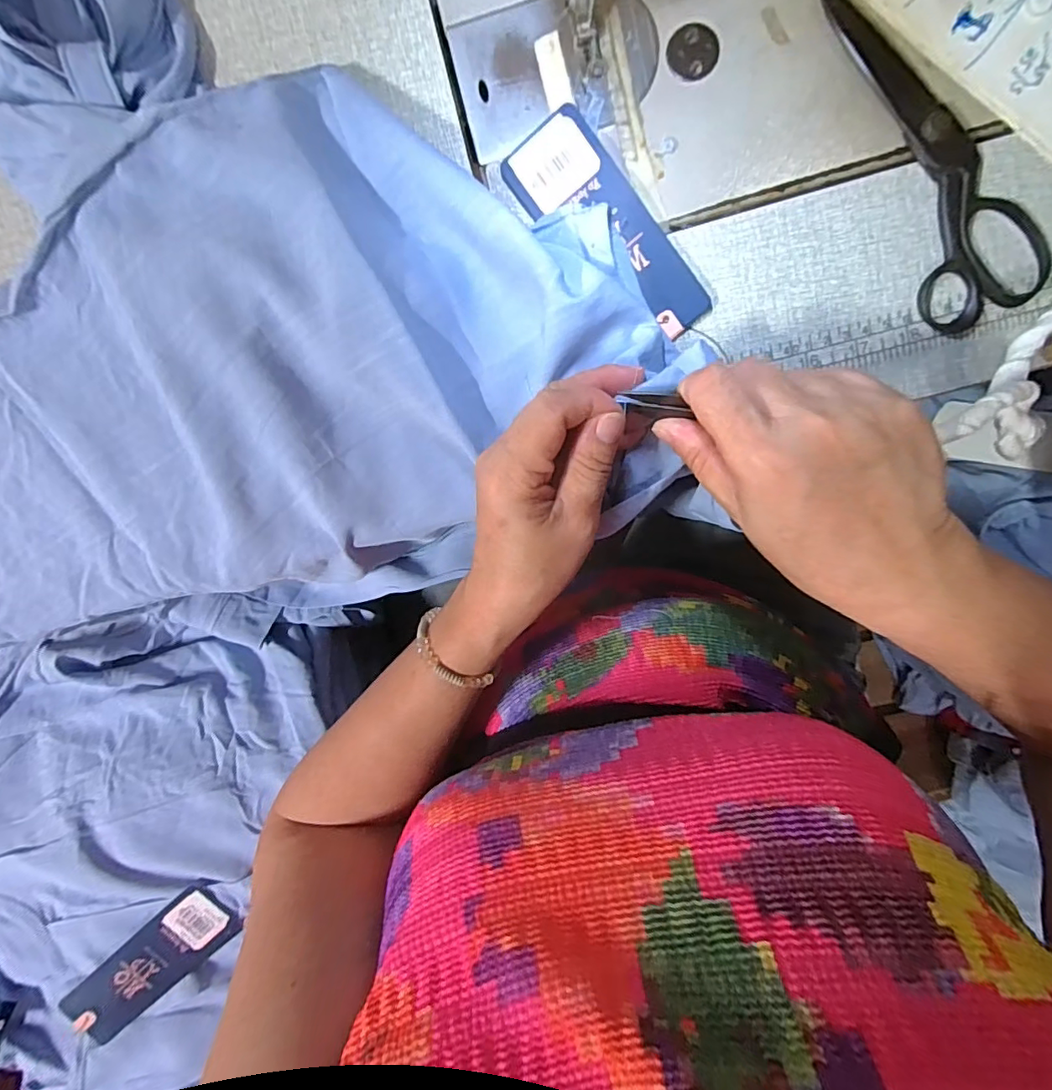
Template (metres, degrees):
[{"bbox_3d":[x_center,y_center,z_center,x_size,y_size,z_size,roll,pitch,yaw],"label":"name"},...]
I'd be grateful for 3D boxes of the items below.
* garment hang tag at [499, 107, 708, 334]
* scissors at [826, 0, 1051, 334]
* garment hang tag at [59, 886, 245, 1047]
[{"bbox_3d":[0.042,-0.157,0.268,0.044,0.006,0.121,-40,95,8],"label":"garment hang tag"},{"bbox_3d":[0.200,-0.191,0.253,0.060,0.008,0.167,-23,97,6],"label":"scissors"},{"bbox_3d":[-0.264,0.298,0.377,0.121,0.005,0.047,-41,102,-7],"label":"garment hang tag"}]

